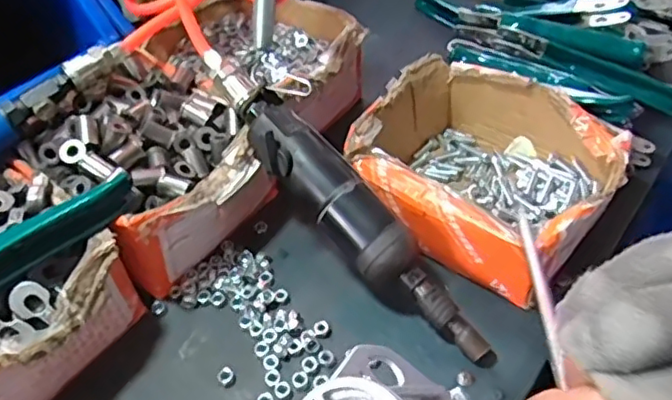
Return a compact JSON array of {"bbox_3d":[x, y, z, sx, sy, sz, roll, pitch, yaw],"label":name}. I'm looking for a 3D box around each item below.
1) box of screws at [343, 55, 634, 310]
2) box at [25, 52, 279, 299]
[{"bbox_3d":[0.108,-0.024,0.441,0.172,0.067,0.151,25,51,27],"label":"box of screws"},{"bbox_3d":[-0.130,-0.026,0.441,0.162,0.089,0.129,30,54,30],"label":"box"}]

